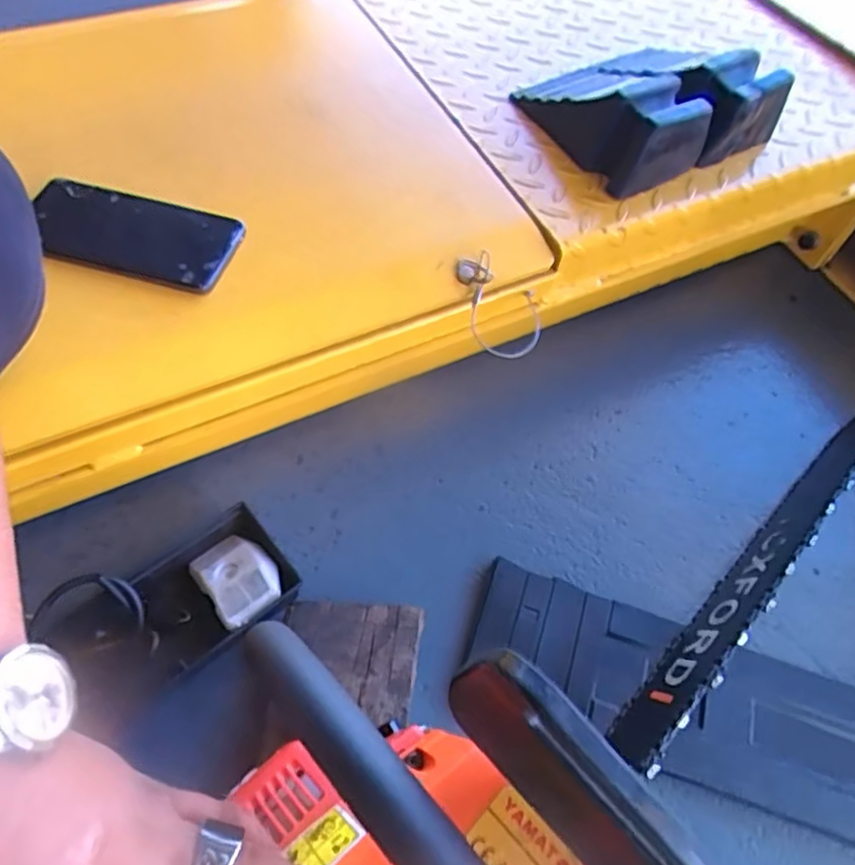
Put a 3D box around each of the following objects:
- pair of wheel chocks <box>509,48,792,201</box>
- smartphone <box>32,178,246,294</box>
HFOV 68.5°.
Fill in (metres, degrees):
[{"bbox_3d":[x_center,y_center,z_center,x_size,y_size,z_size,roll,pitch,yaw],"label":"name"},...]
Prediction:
[{"bbox_3d":[0.202,-0.306,0.576,0.166,0.079,0.174,-26,65,-19],"label":"pair of wheel chocks"},{"bbox_3d":[-0.232,-0.151,0.485,0.160,0.012,0.077,15,63,7],"label":"smartphone"}]

